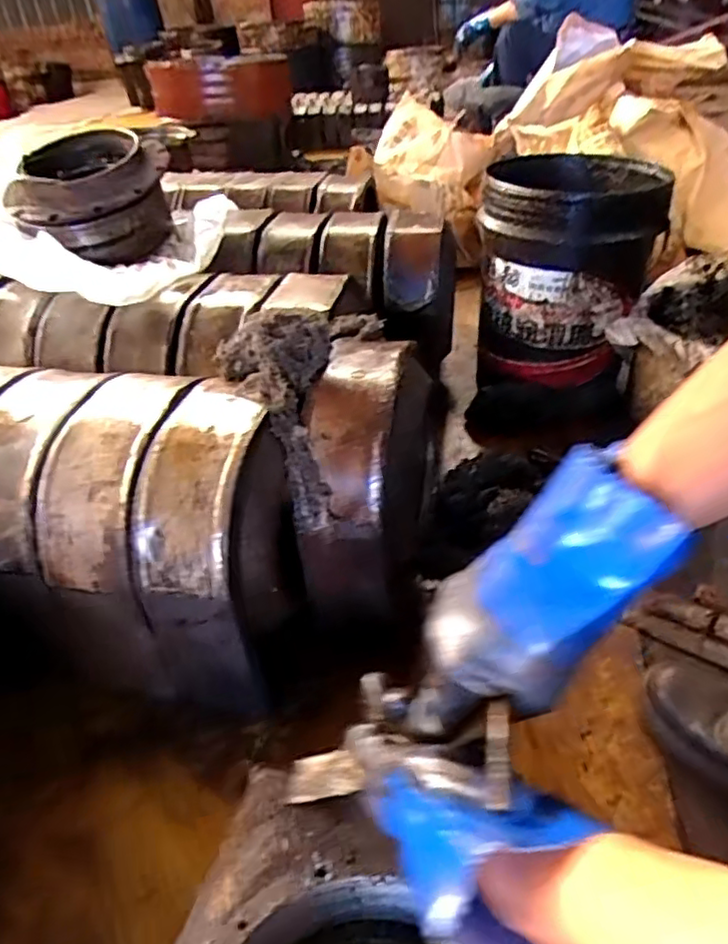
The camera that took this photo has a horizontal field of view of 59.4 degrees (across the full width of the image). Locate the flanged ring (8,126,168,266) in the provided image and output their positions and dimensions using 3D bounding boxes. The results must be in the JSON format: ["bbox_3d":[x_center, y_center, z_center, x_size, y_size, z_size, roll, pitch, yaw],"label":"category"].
[{"bbox_3d":[-0.440,-0.447,1.044,0.243,0.147,0.218,-9,37,-7],"label":"flanged ring"}]

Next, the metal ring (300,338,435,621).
[{"bbox_3d":[0.006,0.001,0.720,0.110,0.228,0.247,6,38,14],"label":"metal ring"}]

